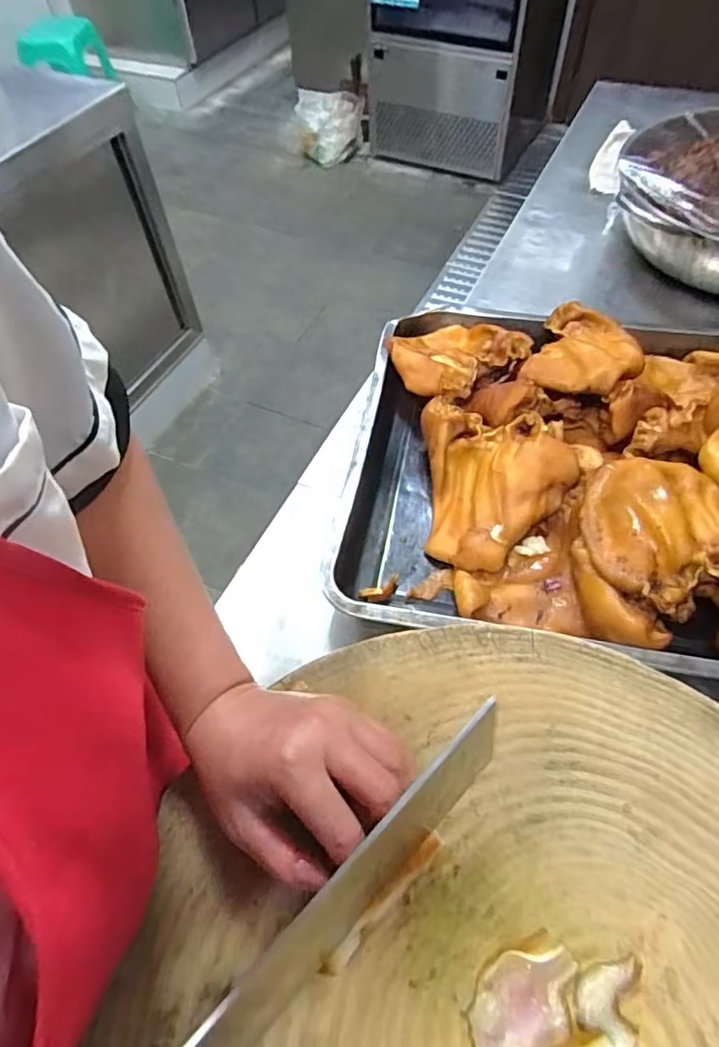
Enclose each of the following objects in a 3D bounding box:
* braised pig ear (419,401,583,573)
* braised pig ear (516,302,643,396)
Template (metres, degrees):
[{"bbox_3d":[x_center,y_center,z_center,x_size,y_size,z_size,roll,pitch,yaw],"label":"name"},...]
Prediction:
[{"bbox_3d":[0.126,-0.042,0.523,0.130,0.050,0.164,0,57,2],"label":"braised pig ear"},{"bbox_3d":[0.228,-0.173,0.566,0.101,0.036,0.102,23,61,16],"label":"braised pig ear"}]

